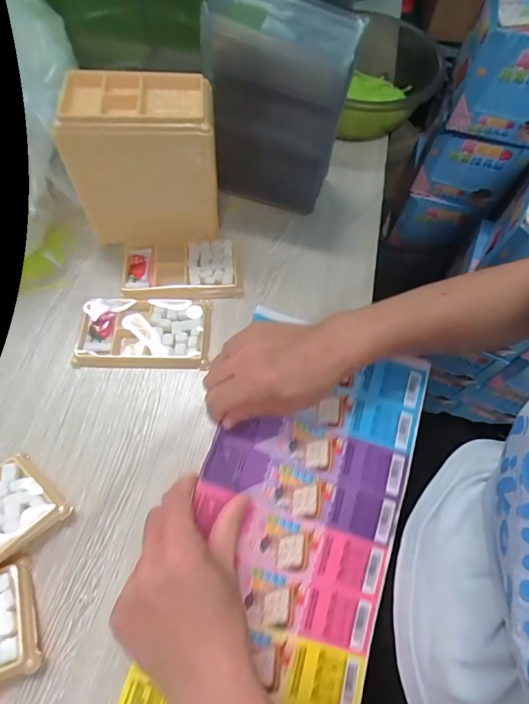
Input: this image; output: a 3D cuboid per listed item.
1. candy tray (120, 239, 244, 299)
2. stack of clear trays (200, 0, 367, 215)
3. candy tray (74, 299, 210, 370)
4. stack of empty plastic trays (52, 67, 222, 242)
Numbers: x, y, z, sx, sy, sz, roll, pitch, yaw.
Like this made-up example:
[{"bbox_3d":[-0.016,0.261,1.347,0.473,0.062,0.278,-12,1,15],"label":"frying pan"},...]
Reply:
[{"bbox_3d":[-0.093,-0.094,0.459,0.130,0.014,0.078,-4,62,-4],"label":"candy tray"},{"bbox_3d":[0.014,-0.269,0.461,0.147,0.190,0.089,15,62,6],"label":"stack of clear trays"},{"bbox_3d":[-0.125,-0.020,0.425,0.135,0.011,0.078,1,62,-1],"label":"candy tray"},{"bbox_3d":[-0.122,-0.195,0.434,0.143,0.150,0.087,-1,62,-3],"label":"stack of empty plastic trays"}]

